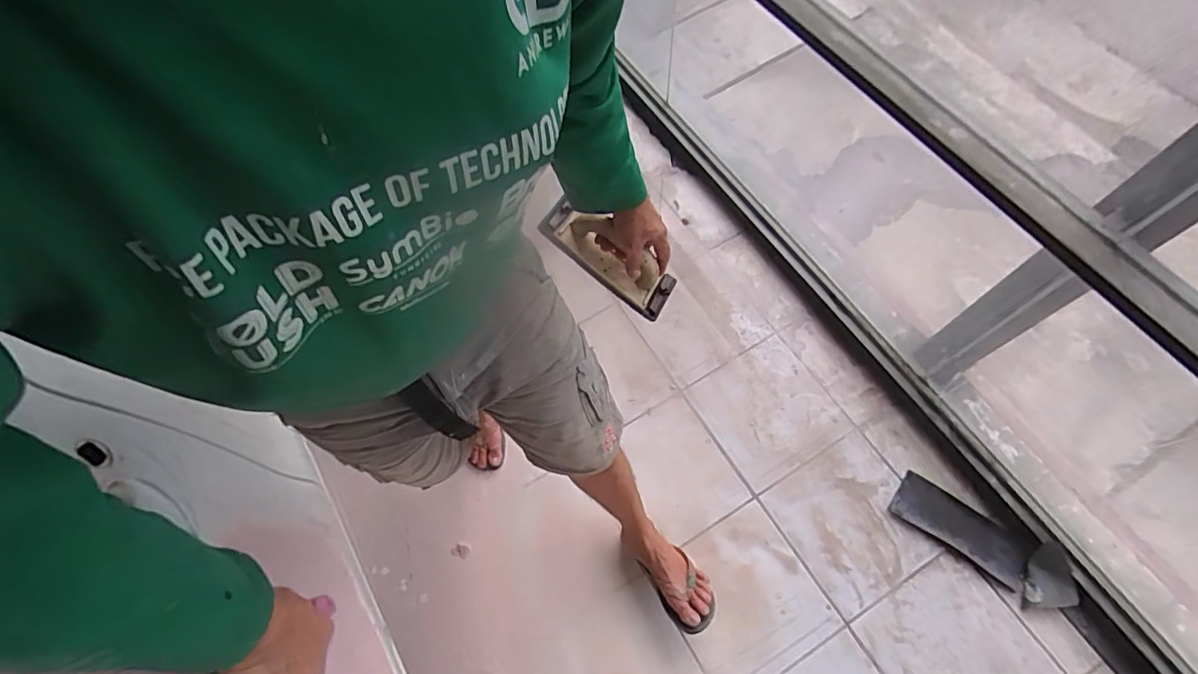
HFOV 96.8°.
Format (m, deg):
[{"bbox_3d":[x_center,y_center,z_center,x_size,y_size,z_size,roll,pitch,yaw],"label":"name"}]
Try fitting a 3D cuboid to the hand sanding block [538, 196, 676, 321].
[{"bbox_3d":[0.023,-0.126,0.819,0.229,0.070,0.080,36,67,-13],"label":"hand sanding block"}]

